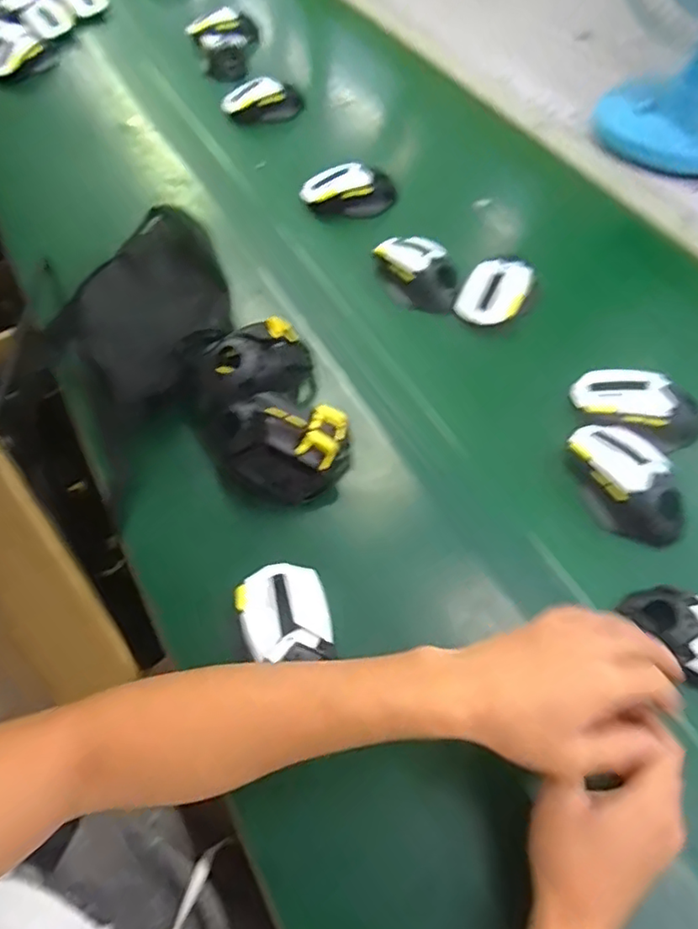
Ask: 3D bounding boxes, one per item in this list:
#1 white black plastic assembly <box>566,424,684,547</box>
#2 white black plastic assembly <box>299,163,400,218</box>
[{"bbox_3d":[0.244,0.014,0.518,0.068,0.040,0.118,-13,58,-7],"label":"white black plastic assembly"},{"bbox_3d":[-0.001,-0.347,0.745,0.117,0.037,0.061,1,57,2],"label":"white black plastic assembly"}]

